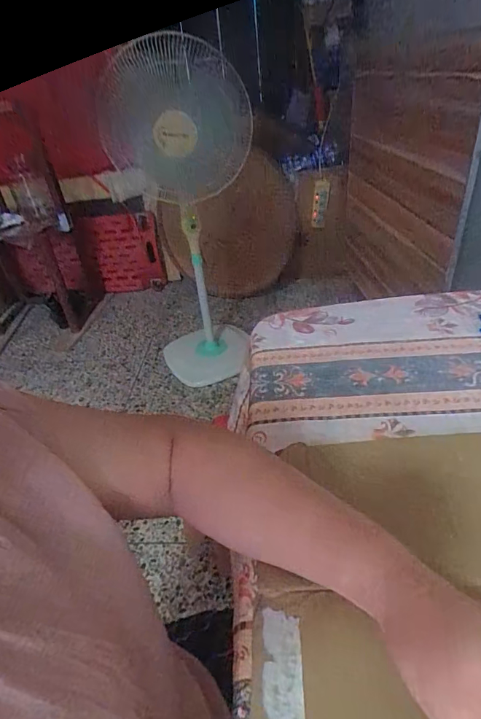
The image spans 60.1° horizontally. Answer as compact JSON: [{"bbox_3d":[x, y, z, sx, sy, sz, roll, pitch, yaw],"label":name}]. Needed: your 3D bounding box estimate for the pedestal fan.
[{"bbox_3d":[-0.177,-0.433,1.490,0.400,1.095,0.405,-12,36,-6],"label":"pedestal fan"}]

